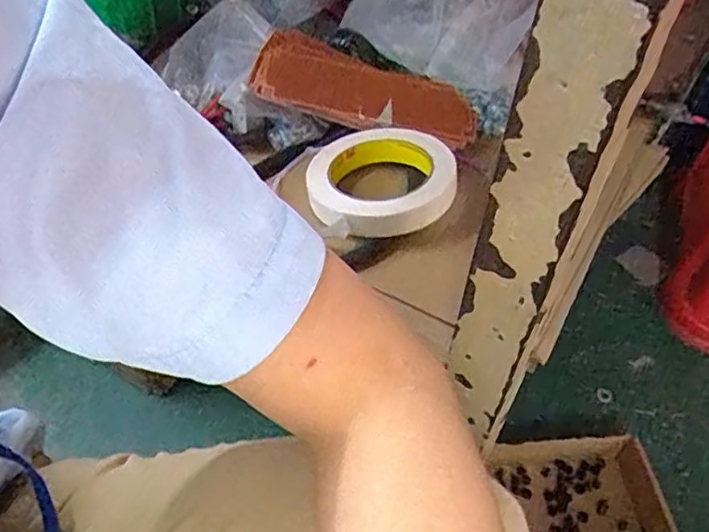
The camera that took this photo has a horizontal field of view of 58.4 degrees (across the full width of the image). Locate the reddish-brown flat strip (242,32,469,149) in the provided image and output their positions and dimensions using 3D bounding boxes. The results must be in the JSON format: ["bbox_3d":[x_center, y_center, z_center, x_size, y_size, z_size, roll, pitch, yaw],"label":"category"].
[{"bbox_3d":[0.010,-0.150,0.553,0.191,0.021,0.100,22,44,-1],"label":"reddish-brown flat strip"}]

